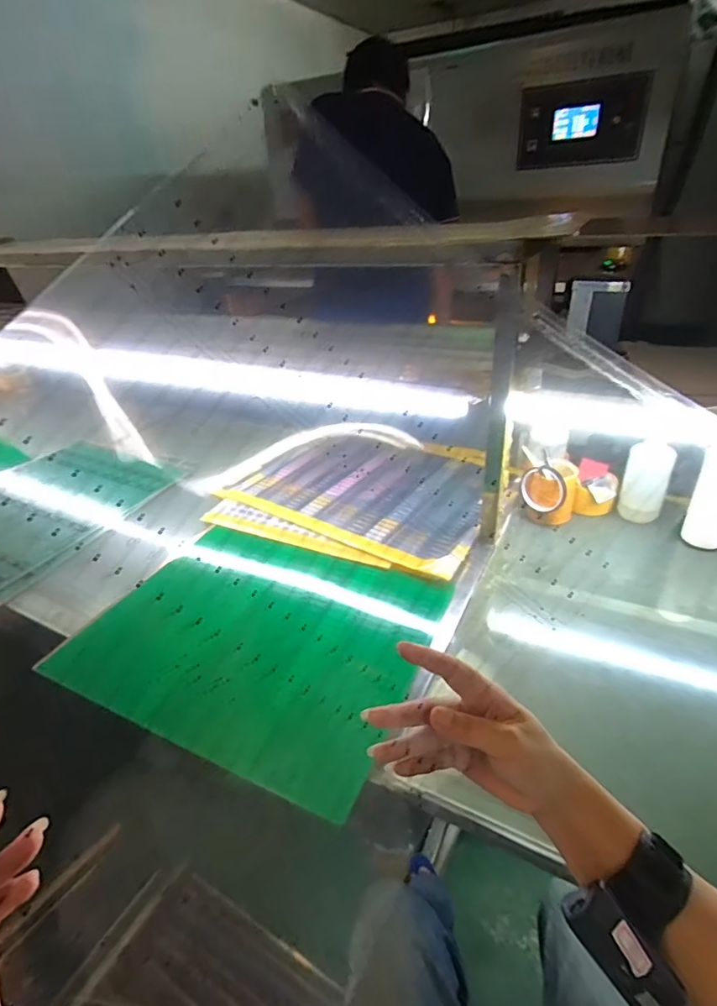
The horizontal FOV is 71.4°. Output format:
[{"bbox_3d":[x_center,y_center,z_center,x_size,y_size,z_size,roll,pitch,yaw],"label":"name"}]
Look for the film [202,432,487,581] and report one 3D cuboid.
[{"bbox_3d":[-0.005,-0.049,1.092,0.553,0.091,0.435,10,35,22],"label":"film"}]

